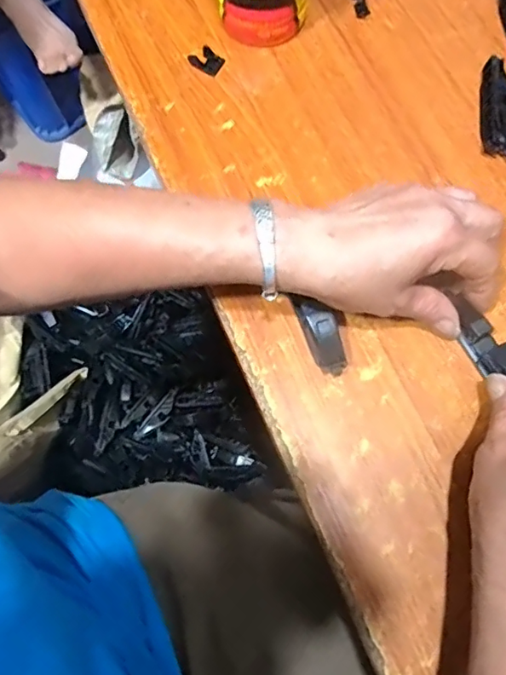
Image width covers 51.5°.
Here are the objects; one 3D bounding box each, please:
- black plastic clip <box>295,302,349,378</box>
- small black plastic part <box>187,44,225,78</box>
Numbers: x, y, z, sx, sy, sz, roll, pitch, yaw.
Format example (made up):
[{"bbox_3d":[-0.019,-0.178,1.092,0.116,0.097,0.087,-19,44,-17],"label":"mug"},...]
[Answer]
[{"bbox_3d":[0.045,-0.001,0.334,0.020,0.008,0.053,-27,101,-6],"label":"black plastic clip"},{"bbox_3d":[-0.036,-0.217,0.410,0.024,0.010,0.022,39,78,13],"label":"small black plastic part"}]

